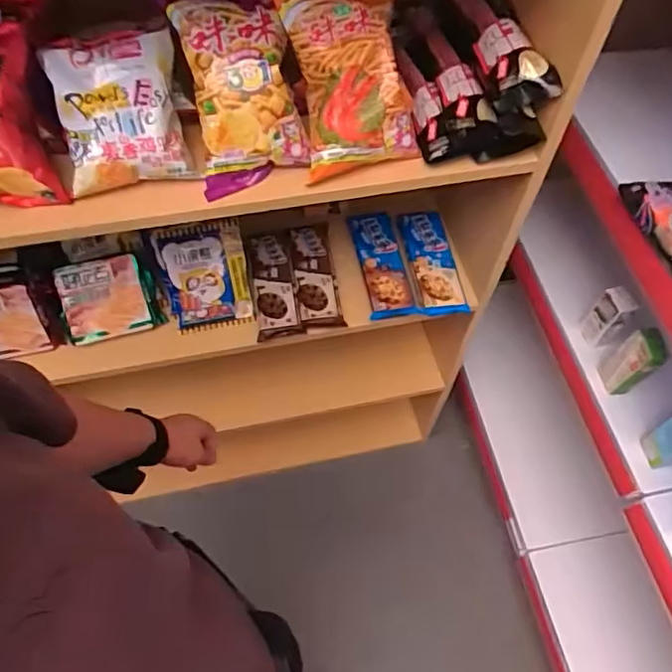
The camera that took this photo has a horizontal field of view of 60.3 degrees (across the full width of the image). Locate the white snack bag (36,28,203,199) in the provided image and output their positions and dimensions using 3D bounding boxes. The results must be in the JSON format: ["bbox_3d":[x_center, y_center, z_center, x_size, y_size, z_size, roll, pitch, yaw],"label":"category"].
[{"bbox_3d":[-0.238,-0.248,0.629,0.131,0.055,0.162,-9,99,2],"label":"white snack bag"}]

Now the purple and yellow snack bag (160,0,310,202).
[{"bbox_3d":[-0.111,-0.284,0.657,0.131,0.230,0.084,-7,15,1],"label":"purple and yellow snack bag"}]

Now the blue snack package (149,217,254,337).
[{"bbox_3d":[-0.211,-0.094,0.929,0.133,0.167,0.047,-12,15,-11],"label":"blue snack package"}]

